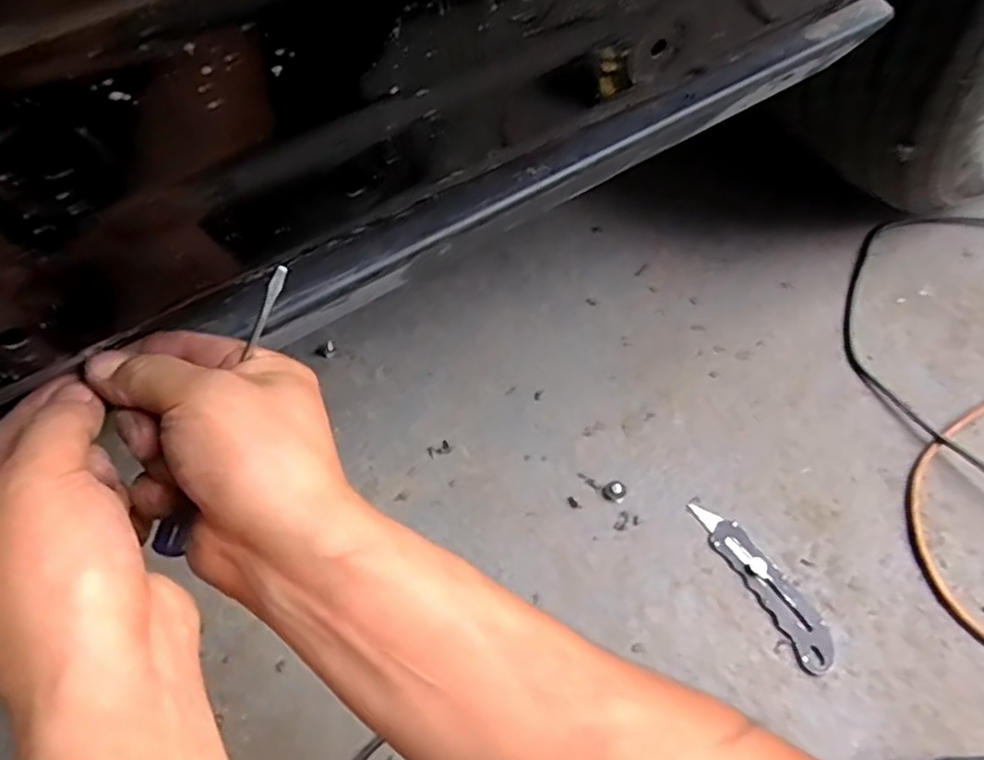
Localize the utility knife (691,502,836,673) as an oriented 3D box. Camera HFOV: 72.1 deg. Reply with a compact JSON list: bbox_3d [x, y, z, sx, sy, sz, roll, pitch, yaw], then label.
[{"bbox_3d":[0.231,0.167,0.572,0.035,0.009,0.155,-26,62,-17],"label":"utility knife"}]

